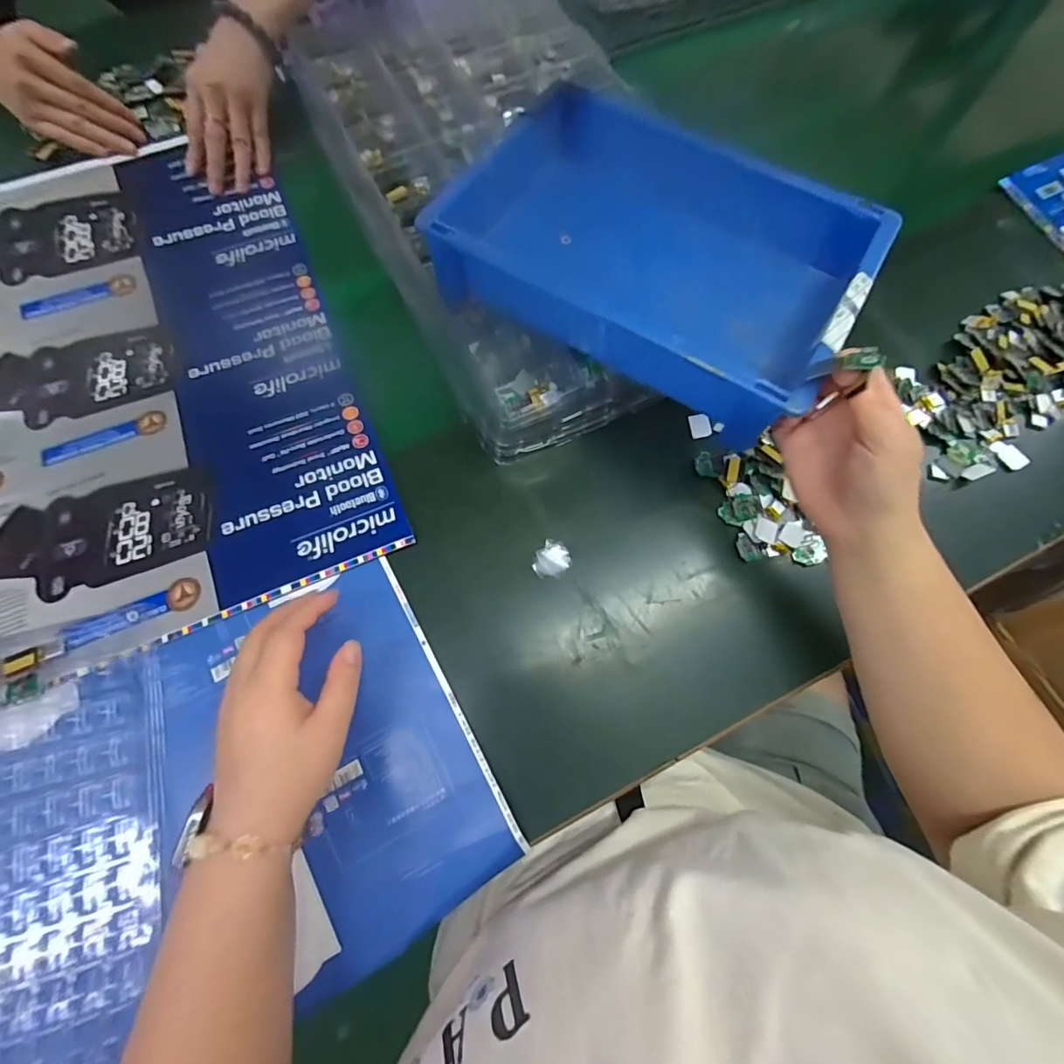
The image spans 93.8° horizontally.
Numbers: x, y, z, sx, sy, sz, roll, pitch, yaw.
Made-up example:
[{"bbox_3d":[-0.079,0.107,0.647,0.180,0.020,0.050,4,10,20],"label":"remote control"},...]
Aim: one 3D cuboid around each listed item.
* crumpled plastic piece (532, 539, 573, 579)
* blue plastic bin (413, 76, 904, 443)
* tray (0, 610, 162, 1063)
[{"bbox_3d":[0.017,0.024,0.417,0.028,0.012,0.034,35,76,12],"label":"crumpled plastic piece"},{"bbox_3d":[0.100,-0.224,0.394,0.298,0.066,0.217,30,75,10],"label":"blue plastic bin"},{"bbox_3d":[-0.384,0.217,0.336,0.240,0.013,0.284,-15,72,-4],"label":"tray"}]

